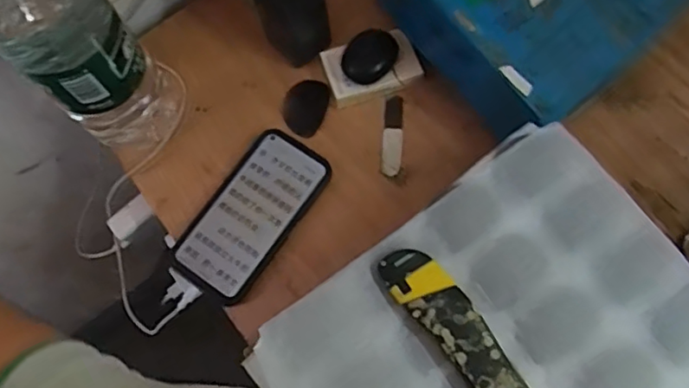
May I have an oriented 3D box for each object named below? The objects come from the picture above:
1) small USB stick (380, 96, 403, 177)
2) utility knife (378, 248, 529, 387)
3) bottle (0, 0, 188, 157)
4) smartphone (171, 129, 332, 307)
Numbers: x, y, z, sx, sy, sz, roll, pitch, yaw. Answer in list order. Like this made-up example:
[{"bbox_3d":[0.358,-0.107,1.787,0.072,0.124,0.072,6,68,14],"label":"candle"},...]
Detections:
[{"bbox_3d":[0.047,-0.058,0.577,0.021,0.004,0.084,2,73,5],"label":"small USB stick"},{"bbox_3d":[0.084,0.102,0.401,0.038,0.021,0.155,-38,74,-8],"label":"utility knife"},{"bbox_3d":[-0.231,-0.140,0.446,0.102,0.316,0.115,-42,75,-9],"label":"bottle"},{"bbox_3d":[-0.087,0.019,0.552,0.079,0.012,0.163,34,78,13],"label":"smartphone"}]

